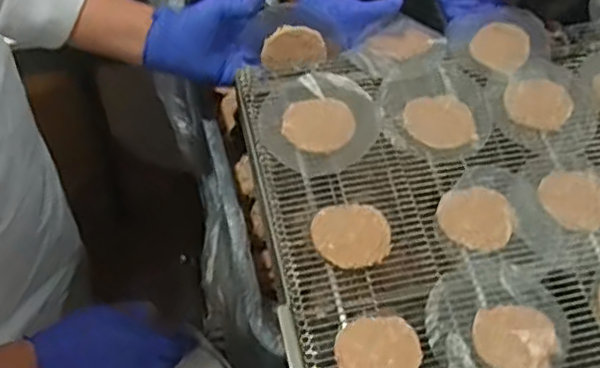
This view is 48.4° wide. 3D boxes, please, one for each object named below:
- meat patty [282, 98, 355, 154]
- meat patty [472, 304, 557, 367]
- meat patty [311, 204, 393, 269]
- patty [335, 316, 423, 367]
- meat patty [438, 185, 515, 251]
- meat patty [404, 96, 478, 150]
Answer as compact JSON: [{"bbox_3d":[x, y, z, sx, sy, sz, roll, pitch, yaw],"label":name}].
[{"bbox_3d":[0.019,-0.060,0.673,0.070,0.007,0.065,2,66,-5],"label":"meat patty"},{"bbox_3d":[0.186,0.136,0.578,0.069,0.008,0.062,10,65,-2],"label":"meat patty"},{"bbox_3d":[0.049,0.047,0.619,0.070,0.005,0.061,-11,68,-11],"label":"meat patty"},{"bbox_3d":[0.067,0.143,0.566,0.070,0.007,0.061,0,66,-6],"label":"patty"},{"bbox_3d":[0.169,0.032,0.636,0.070,0.007,0.062,-4,67,-8],"label":"meat patty"},{"bbox_3d":[0.144,-0.064,0.687,0.070,0.004,0.064,2,66,-5],"label":"meat patty"}]

